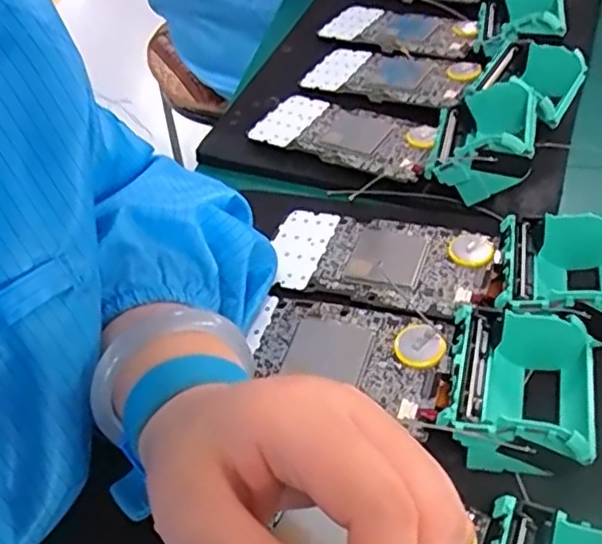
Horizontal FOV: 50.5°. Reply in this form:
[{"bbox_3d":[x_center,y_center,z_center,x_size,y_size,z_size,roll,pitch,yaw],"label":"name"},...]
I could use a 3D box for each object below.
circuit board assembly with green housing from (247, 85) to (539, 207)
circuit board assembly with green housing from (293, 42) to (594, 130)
[{"bbox_3d":[0.057,-0.101,0.414,0.182,0.046,0.074,16,52,18],"label":"circuit board assembly with green housing"},{"bbox_3d":[0.096,-0.147,0.456,0.191,0.038,0.080,17,52,19],"label":"circuit board assembly with green housing"}]

